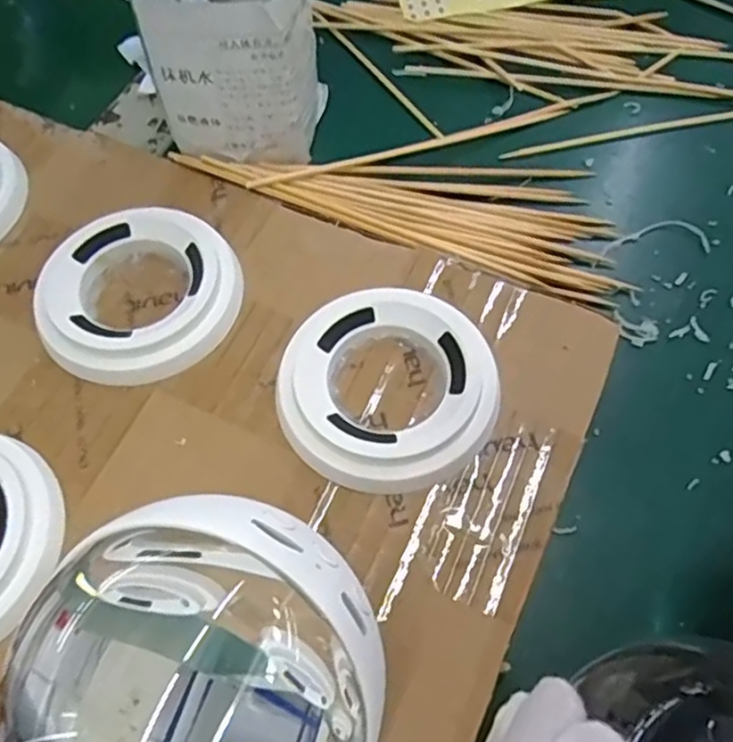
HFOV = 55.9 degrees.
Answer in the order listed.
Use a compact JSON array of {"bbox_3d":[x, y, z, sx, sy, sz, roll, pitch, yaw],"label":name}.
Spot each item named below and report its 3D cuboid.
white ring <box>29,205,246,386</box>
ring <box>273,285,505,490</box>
[{"bbox_3d":[-0.080,-0.028,0.246,0.069,0.011,0.068,0,61,0],"label":"white ring"},{"bbox_3d":[0.008,0.005,0.226,0.069,0.013,0.069,0,61,0],"label":"ring"}]

